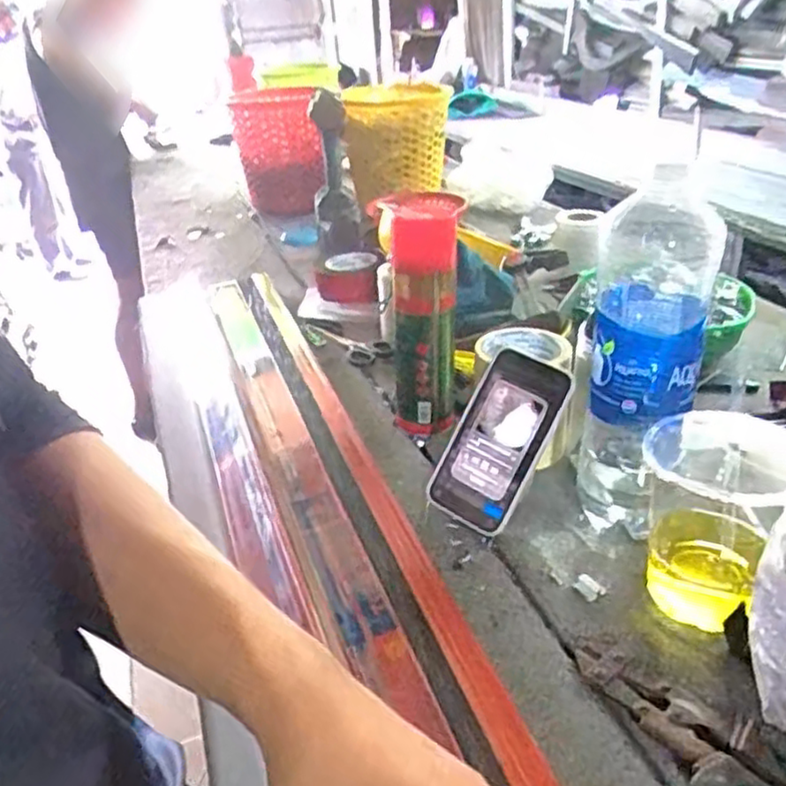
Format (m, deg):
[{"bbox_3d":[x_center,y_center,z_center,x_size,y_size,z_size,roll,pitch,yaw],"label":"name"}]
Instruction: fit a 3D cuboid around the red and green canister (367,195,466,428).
[{"bbox_3d":[0.029,-0.081,0.747,0.083,0.258,0.076,0,30,9],"label":"red and green canister"}]

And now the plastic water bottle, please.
[{"bbox_3d":[0.204,-0.021,0.580,0.085,0.295,0.085,5,31,16],"label":"plastic water bottle"}]

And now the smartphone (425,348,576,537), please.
[{"bbox_3d":[0.096,0.043,0.656,0.088,0.162,0.015,28,5,31],"label":"smartphone"}]

